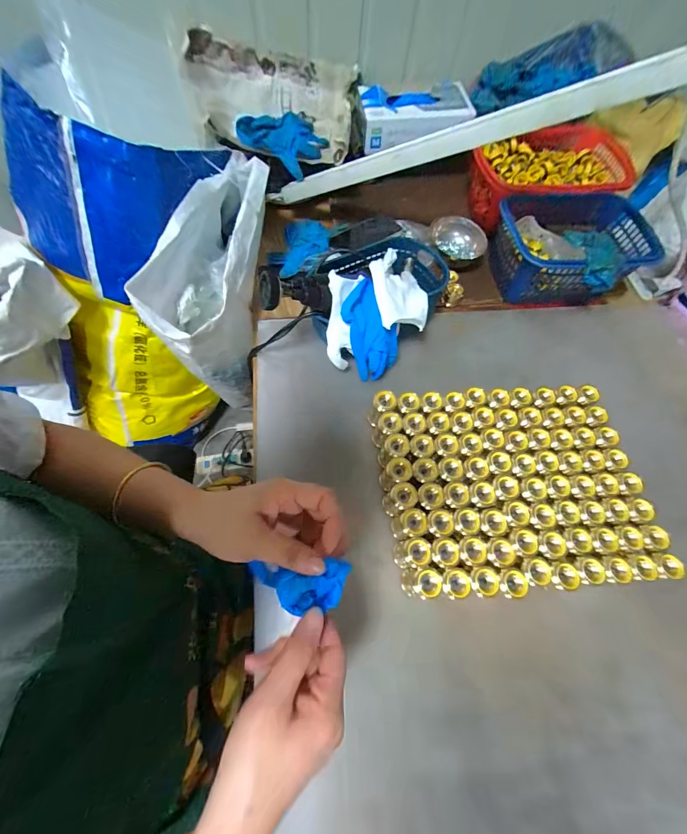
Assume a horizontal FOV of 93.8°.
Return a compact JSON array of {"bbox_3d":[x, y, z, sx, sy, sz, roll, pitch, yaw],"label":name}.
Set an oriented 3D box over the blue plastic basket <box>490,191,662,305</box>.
[{"bbox_3d":[0.396,-0.294,0.582,0.237,0.105,0.198,-1,66,-5],"label":"blue plastic basket"}]

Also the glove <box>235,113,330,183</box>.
[{"bbox_3d":[-0.116,-0.582,0.674,0.141,0.067,0.146,25,66,7],"label":"glove"}]

